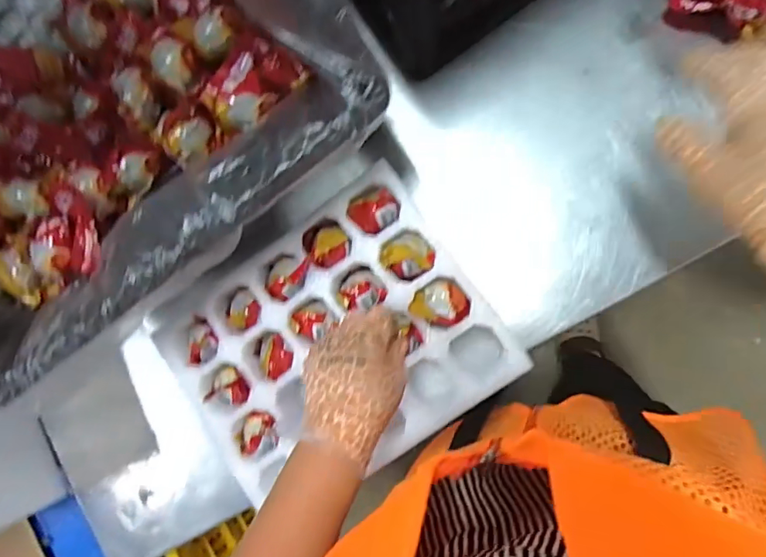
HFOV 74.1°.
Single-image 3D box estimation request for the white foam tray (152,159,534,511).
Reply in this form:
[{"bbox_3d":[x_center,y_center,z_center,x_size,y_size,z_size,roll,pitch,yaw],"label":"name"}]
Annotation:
[{"bbox_3d":[-0.052,0.065,0.505,0.299,0.062,0.239,-36,82,6],"label":"white foam tray"}]

